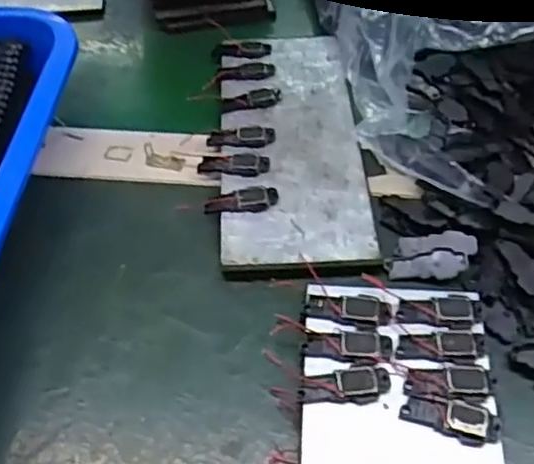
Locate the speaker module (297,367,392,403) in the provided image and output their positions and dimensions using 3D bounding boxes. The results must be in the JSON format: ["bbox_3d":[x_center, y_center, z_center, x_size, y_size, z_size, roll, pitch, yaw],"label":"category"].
[{"bbox_3d":[0.033,0.064,0.277,0.038,0.004,0.014,-1,52,0],"label":"speaker module"}]

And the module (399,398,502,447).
[{"bbox_3d":[0.075,0.074,0.269,0.038,0.006,0.016,17,54,14],"label":"module"}]

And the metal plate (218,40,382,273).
[{"bbox_3d":[0.014,-0.058,0.392,0.080,0.006,0.195,-3,52,-1],"label":"metal plate"}]

